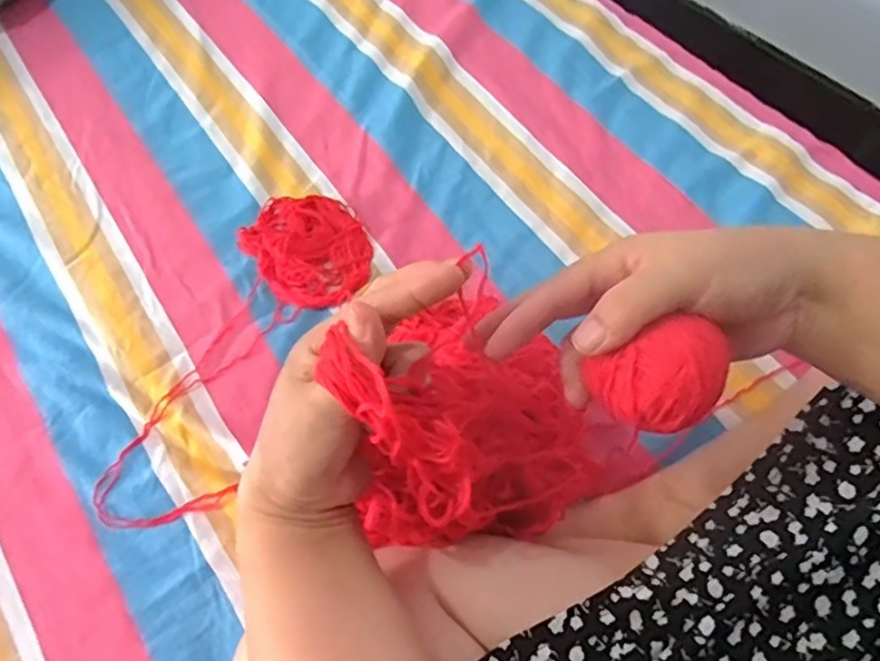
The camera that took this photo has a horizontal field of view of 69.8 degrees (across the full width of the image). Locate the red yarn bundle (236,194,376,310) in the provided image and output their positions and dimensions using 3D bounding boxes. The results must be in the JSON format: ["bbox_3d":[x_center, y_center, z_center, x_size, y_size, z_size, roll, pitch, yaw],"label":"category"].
[{"bbox_3d":[-0.126,-0.084,0.604,0.105,0.023,0.130,-34,65,-14],"label":"red yarn bundle"}]

